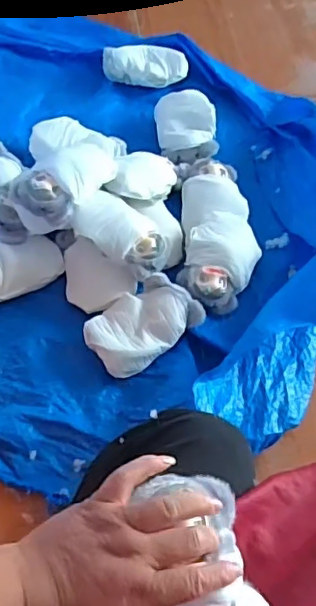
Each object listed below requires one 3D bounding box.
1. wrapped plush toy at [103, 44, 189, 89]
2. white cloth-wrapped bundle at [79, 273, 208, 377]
[{"bbox_3d":[-0.026,-0.528,1.276,0.188,0.062,0.095,-4,58,-7],"label":"wrapped plush toy"},{"bbox_3d":[-0.024,0.035,0.918,0.177,0.058,0.112,-32,65,-21],"label":"white cloth-wrapped bundle"}]

